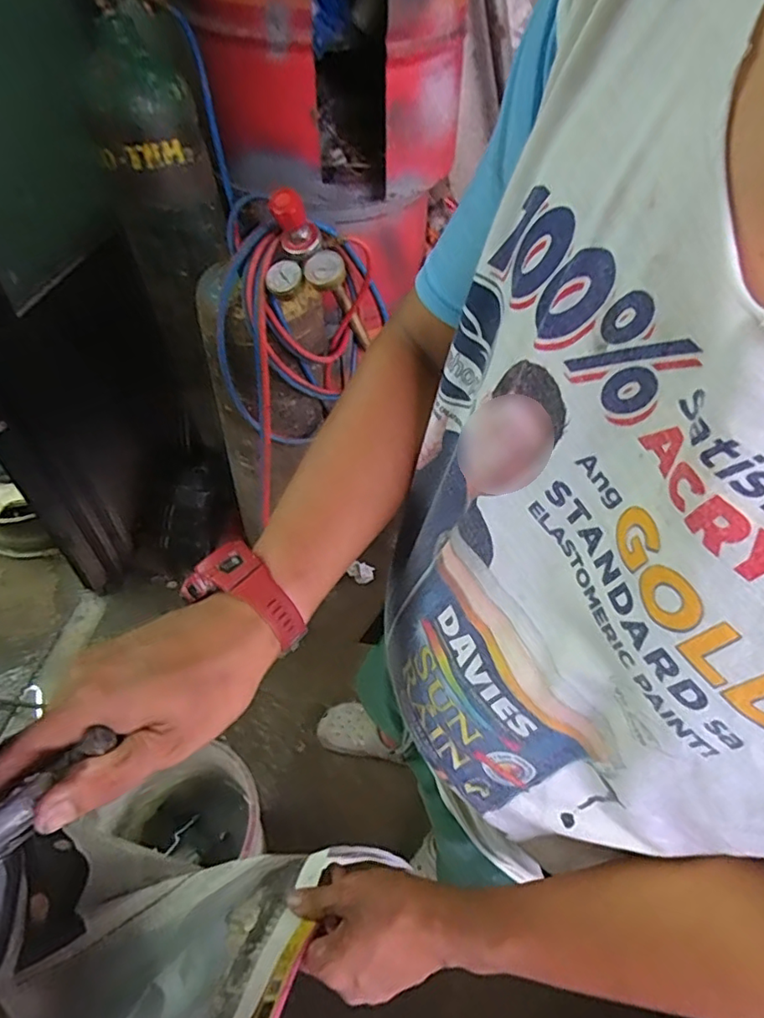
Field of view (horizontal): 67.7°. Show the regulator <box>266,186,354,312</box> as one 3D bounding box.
[{"bbox_3d":[-0.137,-0.458,0.986,0.138,0.158,0.109,-12,51,-12],"label":"regulator"}]

